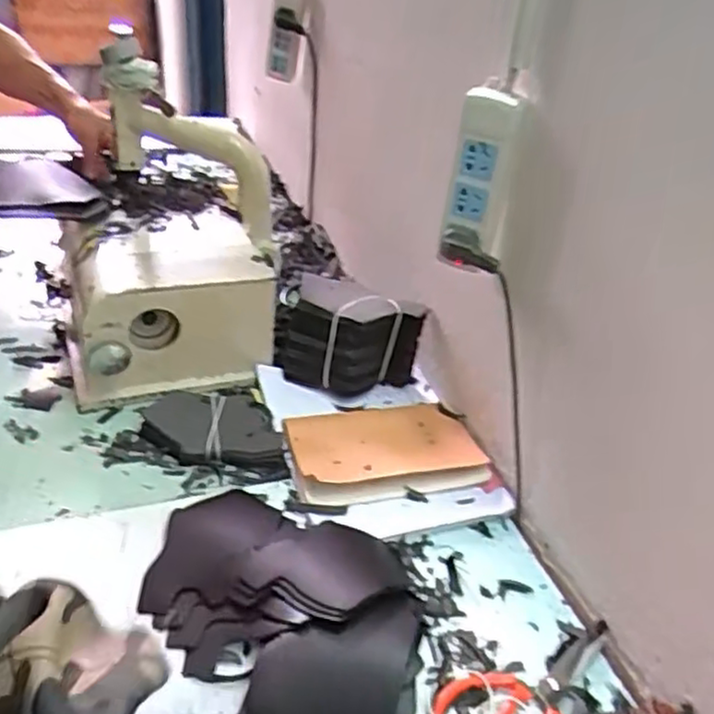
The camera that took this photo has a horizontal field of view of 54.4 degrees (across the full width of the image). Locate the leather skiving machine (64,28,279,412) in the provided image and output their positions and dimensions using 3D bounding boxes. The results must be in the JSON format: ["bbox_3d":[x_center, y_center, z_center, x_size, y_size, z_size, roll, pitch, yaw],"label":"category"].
[{"bbox_3d":[-0.240,-0.150,0.853,0.268,0.297,0.295,0,34,-11],"label":"leather skiving machine"}]

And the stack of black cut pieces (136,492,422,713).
[{"bbox_3d":[-0.060,0.202,0.607,0.205,0.042,0.281,-22,43,-37],"label":"stack of black cut pieces"}]

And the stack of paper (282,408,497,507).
[{"bbox_3d":[0.029,0.098,0.774,0.204,0.015,0.138,-3,34,-14],"label":"stack of paper"}]

